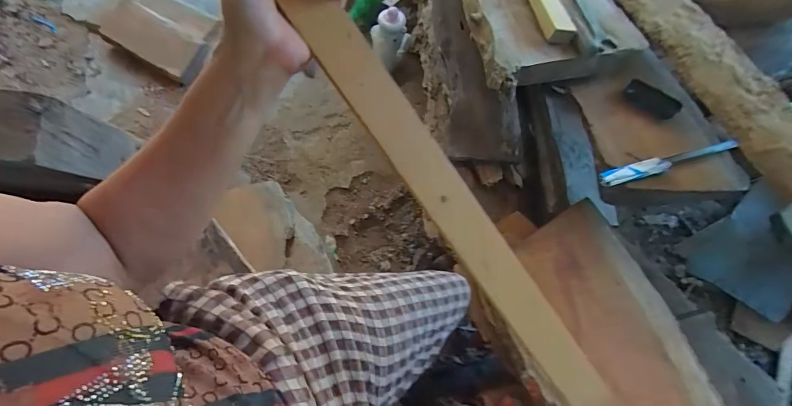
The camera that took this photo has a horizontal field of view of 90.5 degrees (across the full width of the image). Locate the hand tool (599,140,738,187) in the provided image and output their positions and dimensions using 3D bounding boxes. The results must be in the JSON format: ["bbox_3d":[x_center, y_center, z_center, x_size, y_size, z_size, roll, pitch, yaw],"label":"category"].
[{"bbox_3d":[0.518,-0.077,0.738,0.304,0.027,0.034,-15,68,-8],"label":"hand tool"}]

